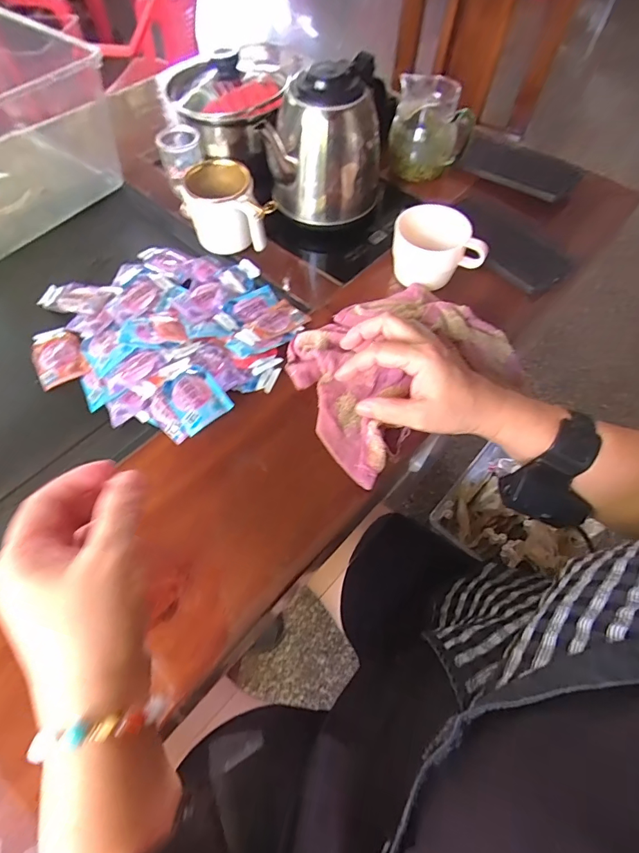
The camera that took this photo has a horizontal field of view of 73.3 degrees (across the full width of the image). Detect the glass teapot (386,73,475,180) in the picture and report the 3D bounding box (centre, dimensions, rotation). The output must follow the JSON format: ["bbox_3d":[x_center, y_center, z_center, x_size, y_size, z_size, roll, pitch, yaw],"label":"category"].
[{"bbox_3d":[0.153,-0.411,0.591,0.103,0.100,0.087,12,62,6],"label":"glass teapot"}]

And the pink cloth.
[{"bbox_3d":[0.072,-0.068,0.424,0.212,0.032,0.177,-32,66,-17],"label":"pink cloth"}]

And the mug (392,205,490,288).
[{"bbox_3d":[0.134,-0.205,0.494,0.095,0.070,0.076,6,61,3],"label":"mug"}]

